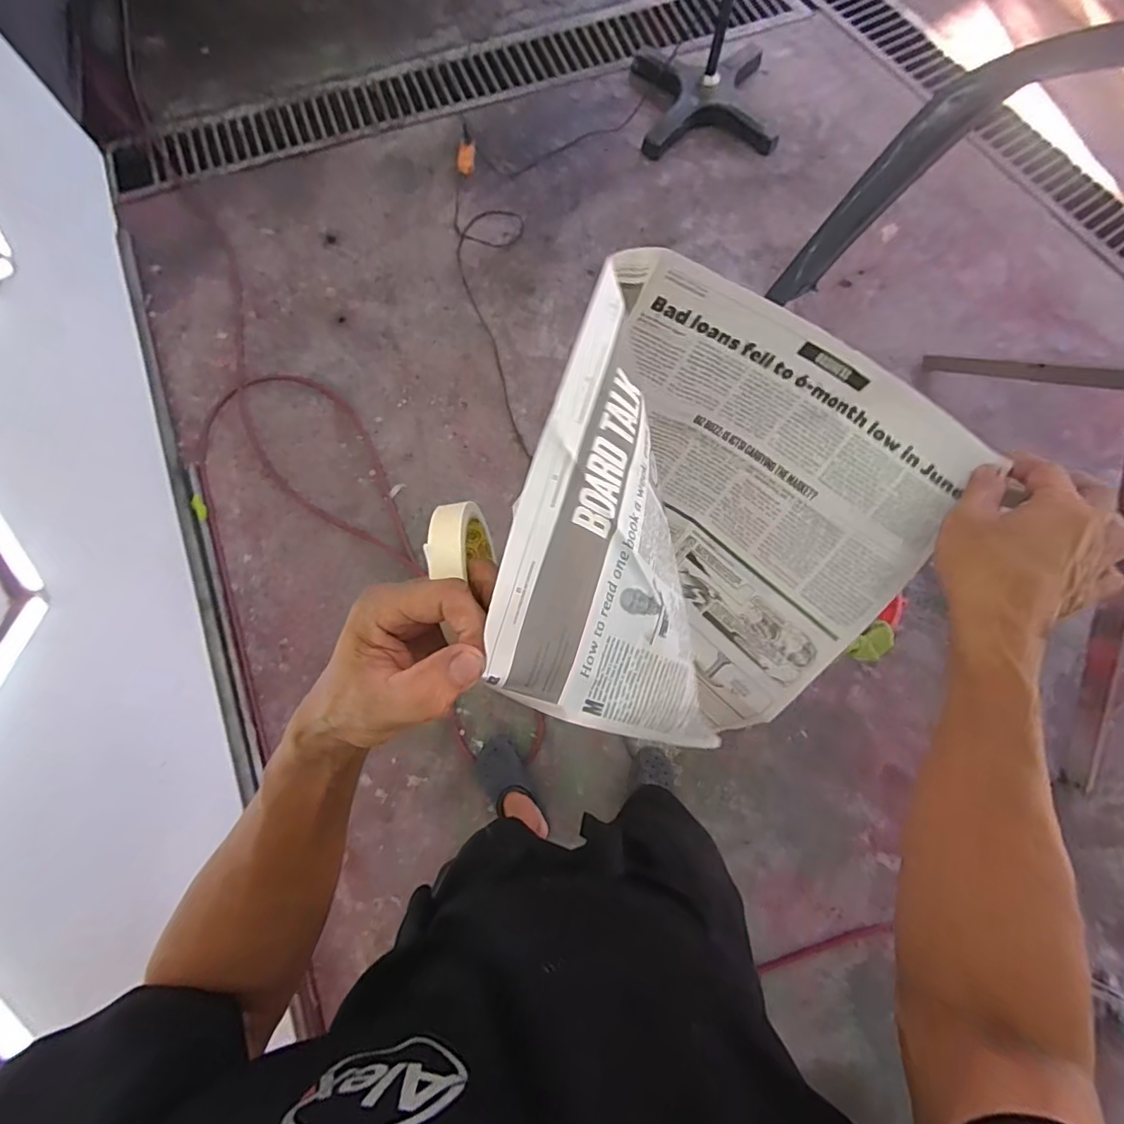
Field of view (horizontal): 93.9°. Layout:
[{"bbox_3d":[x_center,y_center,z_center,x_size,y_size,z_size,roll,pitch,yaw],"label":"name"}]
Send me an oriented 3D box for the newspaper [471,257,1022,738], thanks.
[{"bbox_3d":[0.129,-0.017,0.375,0.281,0.192,0.299,17,74,4],"label":"newspaper"}]

